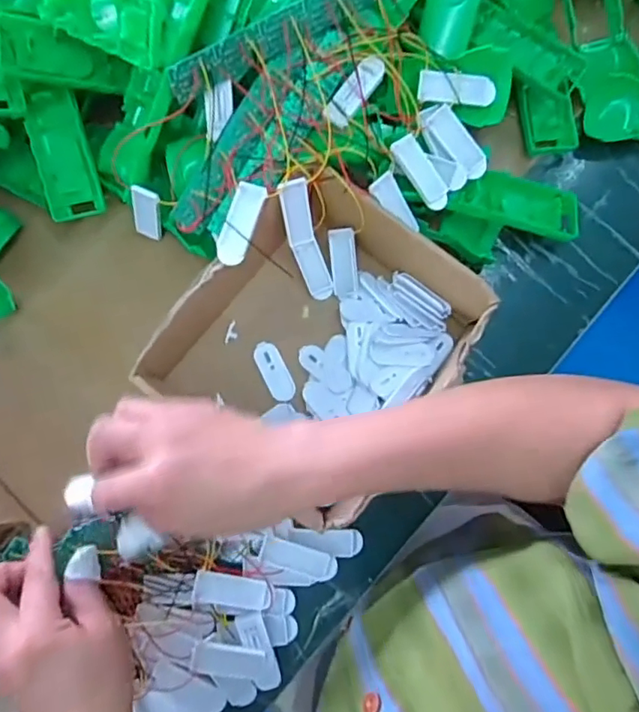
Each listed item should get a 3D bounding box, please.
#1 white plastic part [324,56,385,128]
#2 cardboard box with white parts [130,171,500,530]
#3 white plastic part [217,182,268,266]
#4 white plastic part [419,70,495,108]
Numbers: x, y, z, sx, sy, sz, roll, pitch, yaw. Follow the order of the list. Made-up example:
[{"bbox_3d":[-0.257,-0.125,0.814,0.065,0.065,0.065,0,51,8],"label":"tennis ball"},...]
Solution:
[{"bbox_3d":[0.026,-0.194,0.404,0.020,0.009,0.059,34,82,7],"label":"white plastic part"},{"bbox_3d":[-0.004,-0.015,0.408,0.193,0.069,0.204,36,83,7],"label":"cardboard box with white parts"},{"bbox_3d":[-0.054,-0.091,0.386,0.022,0.011,0.058,16,81,4],"label":"white plastic part"},{"bbox_3d":[0.103,-0.199,0.410,0.056,0.012,0.022,2,80,2],"label":"white plastic part"}]

